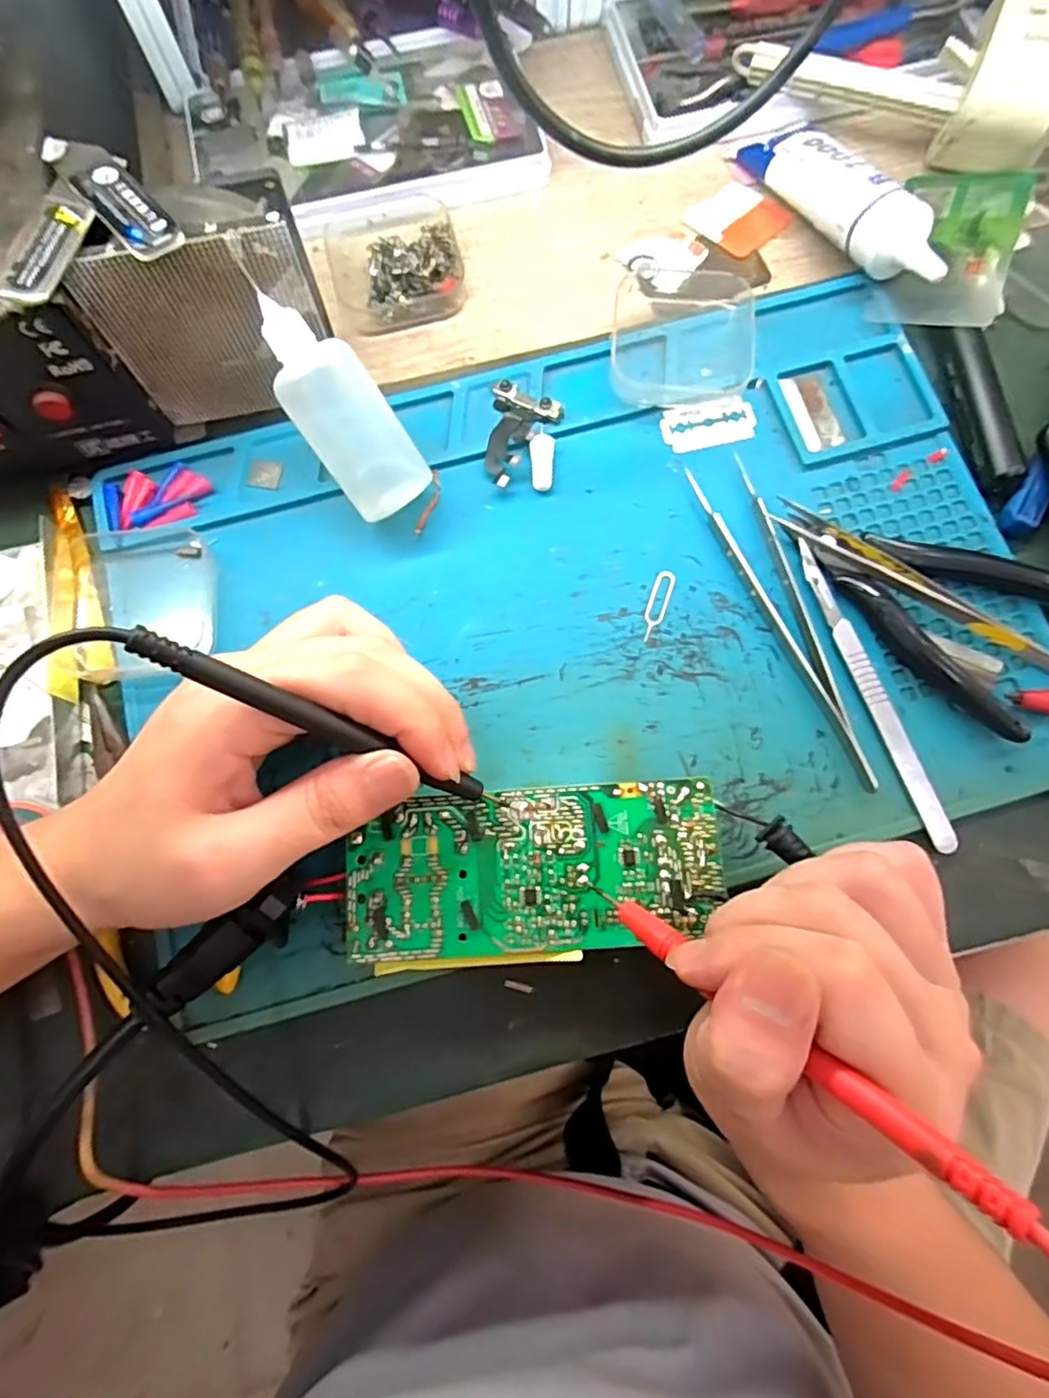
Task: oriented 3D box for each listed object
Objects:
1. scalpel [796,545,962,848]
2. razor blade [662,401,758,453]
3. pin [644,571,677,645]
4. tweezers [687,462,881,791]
[{"bbox_3d":[0.140,-0.004,0.261,0.010,0.006,0.132,-19,77,-3],"label":"scalpel"},{"bbox_3d":[0.084,-0.125,0.293,0.042,0.004,0.021,-7,77,-1],"label":"razor blade"},{"bbox_3d":[0.057,-0.039,0.275,0.009,0.004,0.033,18,79,4],"label":"pin"},{"bbox_3d":[0.108,-0.035,0.267,0.024,0.009,0.150,-18,77,-3],"label":"tweezers"}]

